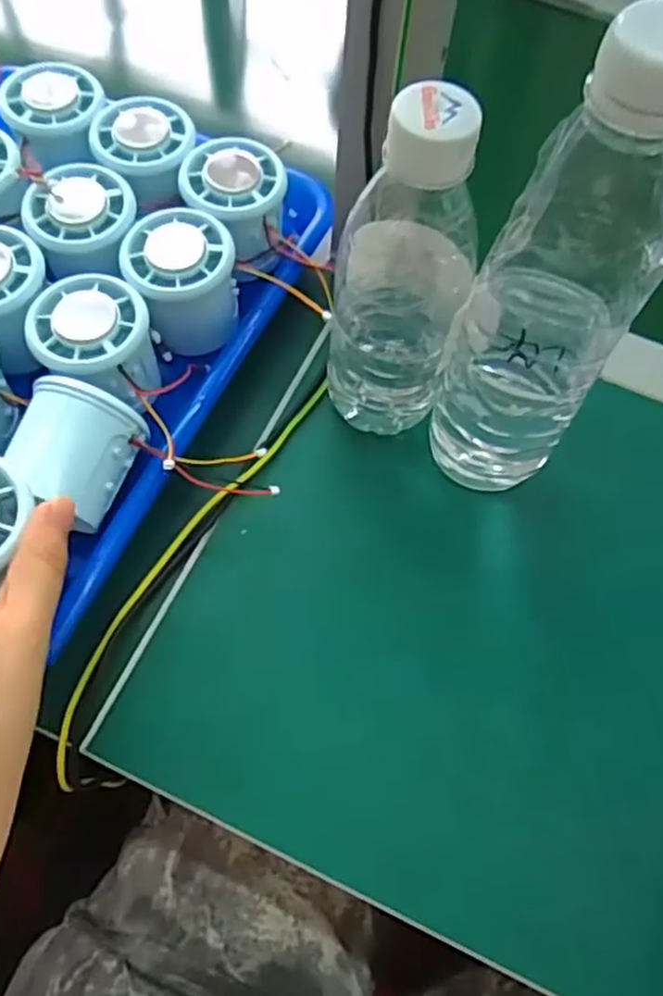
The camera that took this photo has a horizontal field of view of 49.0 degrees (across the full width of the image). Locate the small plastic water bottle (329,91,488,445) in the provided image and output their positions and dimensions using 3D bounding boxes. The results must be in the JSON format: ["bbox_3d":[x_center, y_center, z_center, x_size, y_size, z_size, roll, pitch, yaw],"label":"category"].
[{"bbox_3d":[0.030,-0.097,0.329,0.061,0.177,0.055,17,67,4],"label":"small plastic water bottle"}]

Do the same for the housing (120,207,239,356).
[{"bbox_3d":[-0.078,-0.116,0.387,0.053,0.053,0.054,1,67,-3],"label":"housing"}]

